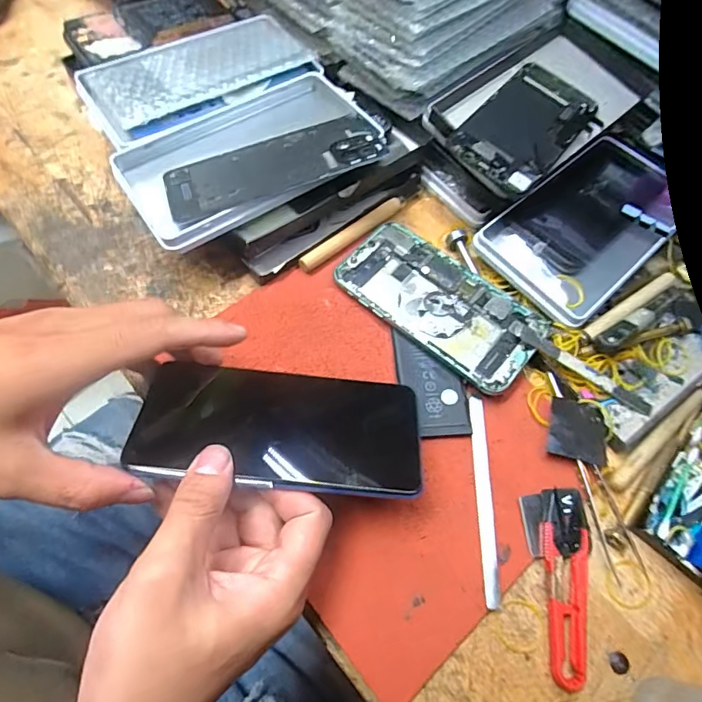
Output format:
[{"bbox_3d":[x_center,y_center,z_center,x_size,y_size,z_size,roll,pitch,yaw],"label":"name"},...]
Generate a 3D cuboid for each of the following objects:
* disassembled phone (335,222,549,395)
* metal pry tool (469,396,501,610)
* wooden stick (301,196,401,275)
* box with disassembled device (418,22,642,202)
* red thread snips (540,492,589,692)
[{"bbox_3d":[0.064,-0.036,0.341,0.147,0.013,0.073,39,68,13],"label":"disassembled phone"},{"bbox_3d":[0.083,0.088,0.293,0.011,0.005,0.127,3,65,-3],"label":"metal pry tool"},{"bbox_3d":[0.002,-0.092,0.363,0.098,0.008,0.011,-37,73,-19],"label":"wooden stick"},{"bbox_3d":[0.148,-0.195,0.382,0.187,0.030,0.105,-36,75,-19],"label":"box with disassembled device"},{"bbox_3d":[0.126,0.139,0.272,0.025,0.010,0.096,6,65,-2],"label":"red thread snips"}]

